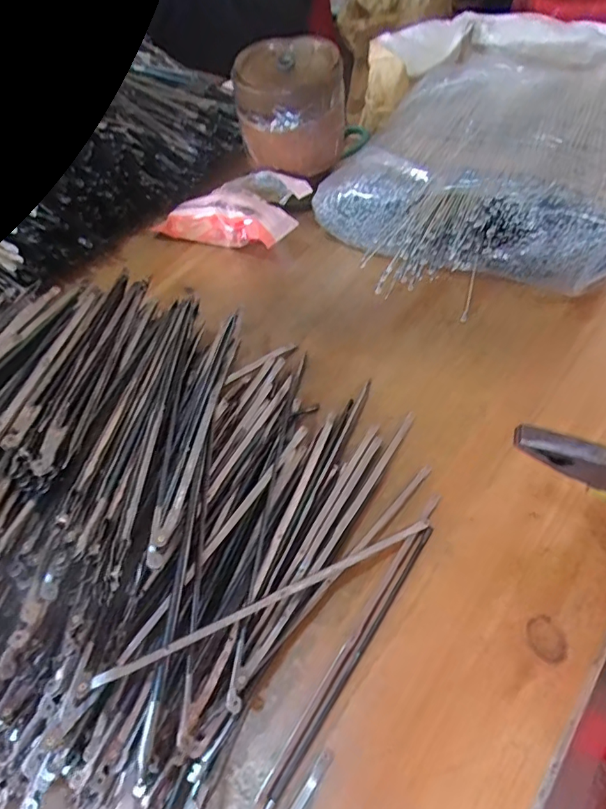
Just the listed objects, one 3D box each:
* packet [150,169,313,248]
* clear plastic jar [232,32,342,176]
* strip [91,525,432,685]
[{"bbox_3d":[-0.059,-0.164,0.422,0.126,0.047,0.072,25,61,20],"label":"packet"},{"bbox_3d":[-0.010,-0.242,0.406,0.083,0.069,0.086,-2,56,3],"label":"clear plastic jar"},{"bbox_3d":[-0.004,0.088,0.236,0.166,0.011,0.004,-16,54,-27],"label":"strip"}]

